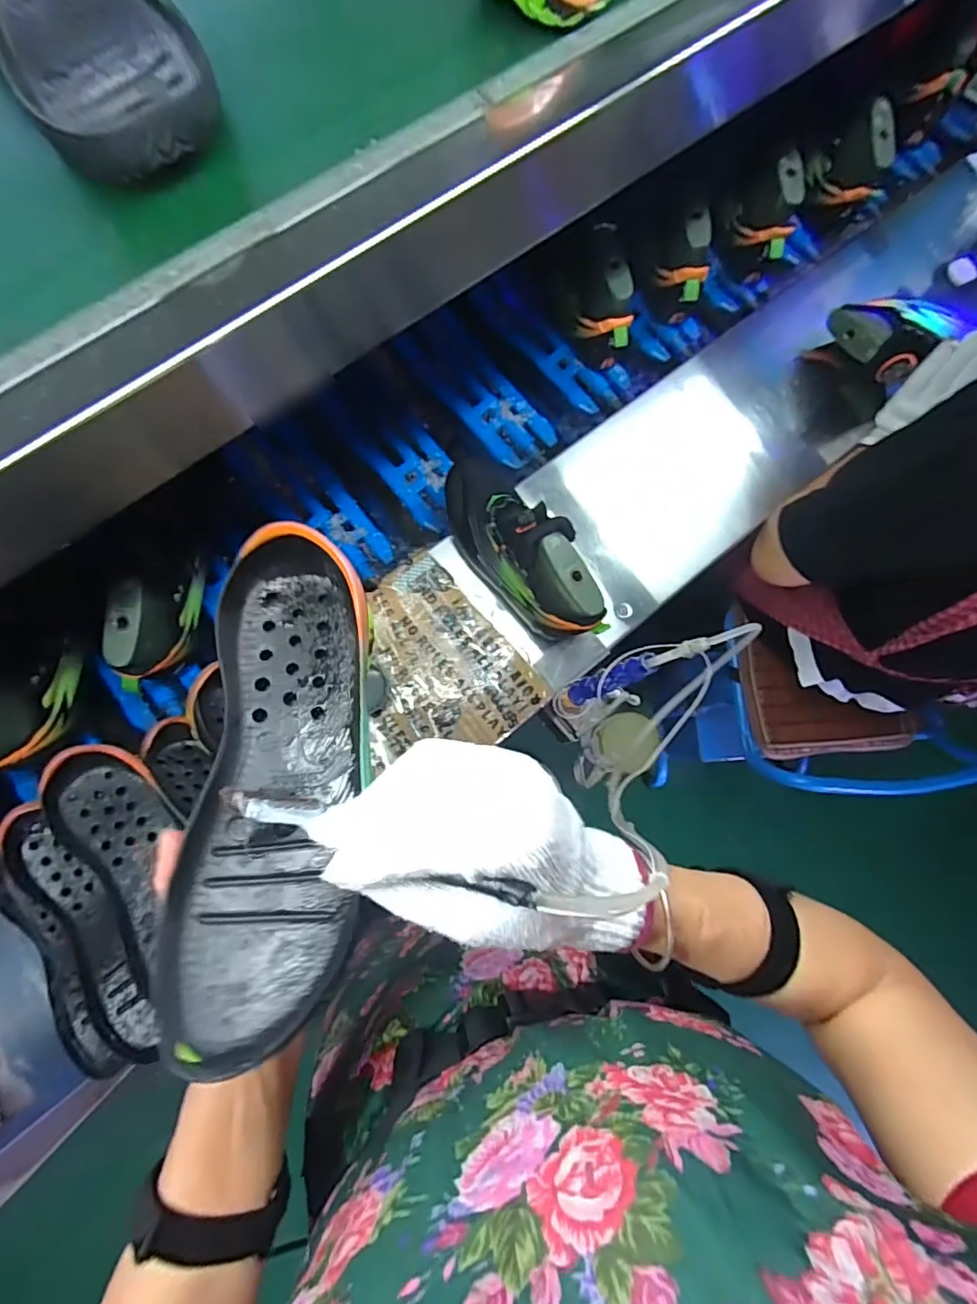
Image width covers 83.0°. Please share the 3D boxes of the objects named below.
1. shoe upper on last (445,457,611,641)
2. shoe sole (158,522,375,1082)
[{"bbox_3d":[0.029,-0.120,0.616,0.089,0.130,0.259,-30,85,-7],"label":"shoe upper on last"},{"bbox_3d":[-0.111,0.061,0.296,0.087,0.036,0.261,2,71,-4],"label":"shoe sole"}]

